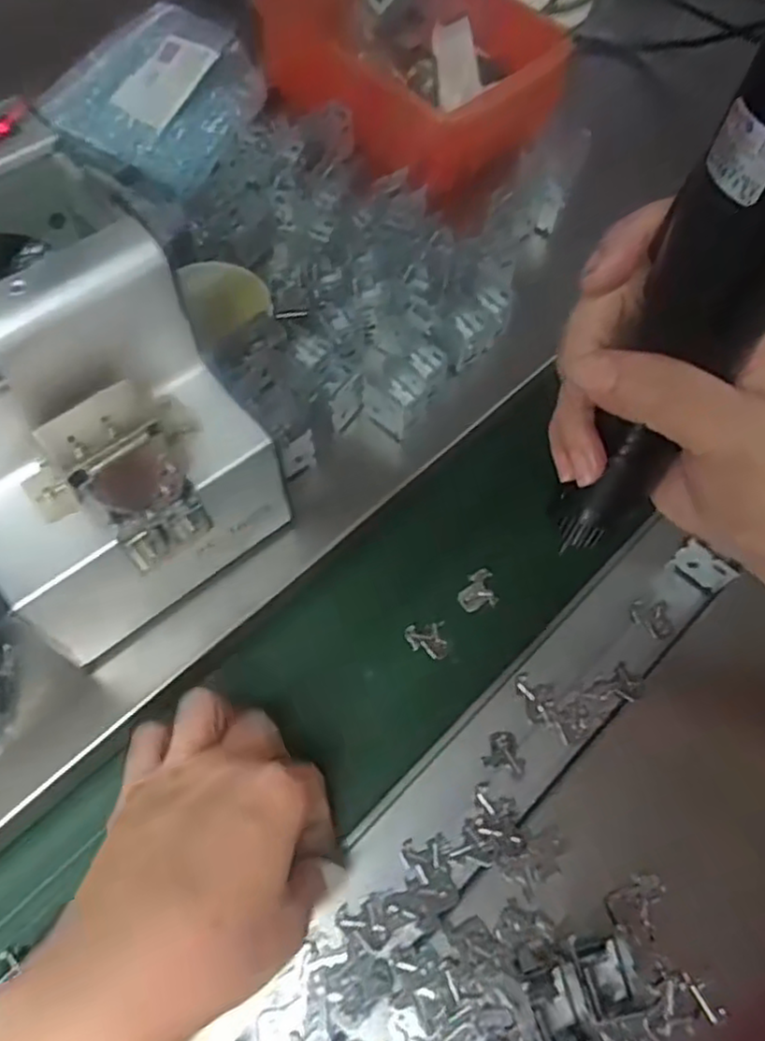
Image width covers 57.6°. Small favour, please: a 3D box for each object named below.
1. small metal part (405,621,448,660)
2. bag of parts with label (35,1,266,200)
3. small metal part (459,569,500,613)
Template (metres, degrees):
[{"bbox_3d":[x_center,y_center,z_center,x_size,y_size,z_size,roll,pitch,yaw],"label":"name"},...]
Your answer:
[{"bbox_3d":[0.025,0.065,0.372,0.021,0.009,0.020,-12,63,-8],"label":"small metal part"},{"bbox_3d":[-0.157,-0.303,0.487,0.147,0.033,0.137,29,65,13],"label":"bag of parts with label"},{"bbox_3d":[0.052,0.039,0.384,0.021,0.004,0.021,-10,63,-7],"label":"small metal part"}]

